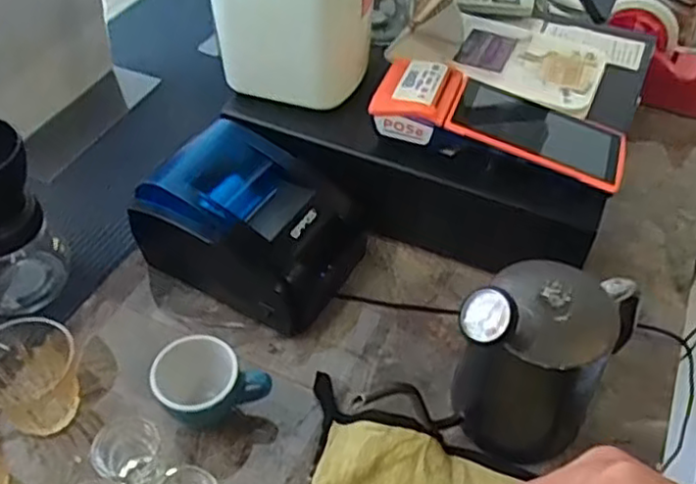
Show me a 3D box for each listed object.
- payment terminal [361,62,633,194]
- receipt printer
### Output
[{"bbox_3d":[0.136,-0.111,0.595,0.215,0.050,0.091,15,48,12],"label":"payment terminal"},{"bbox_3d":[-0.081,-0.020,0.615,0.165,0.107,0.135,23,50,19],"label":"receipt printer"}]

